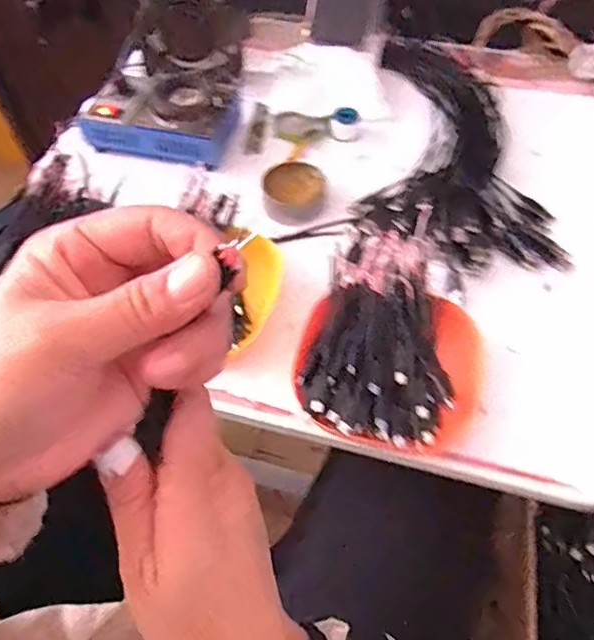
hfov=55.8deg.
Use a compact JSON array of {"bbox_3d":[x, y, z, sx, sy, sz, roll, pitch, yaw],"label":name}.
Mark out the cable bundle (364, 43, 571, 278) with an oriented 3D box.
[{"bbox_3d":[0.144,-0.203,0.600,0.184,0.037,0.383,-5,55,-2],"label":"cable bundle"}]

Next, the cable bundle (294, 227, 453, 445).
[{"bbox_3d":[0.070,0.005,0.441,0.103,0.034,0.185,9,56,7],"label":"cable bundle"}]

